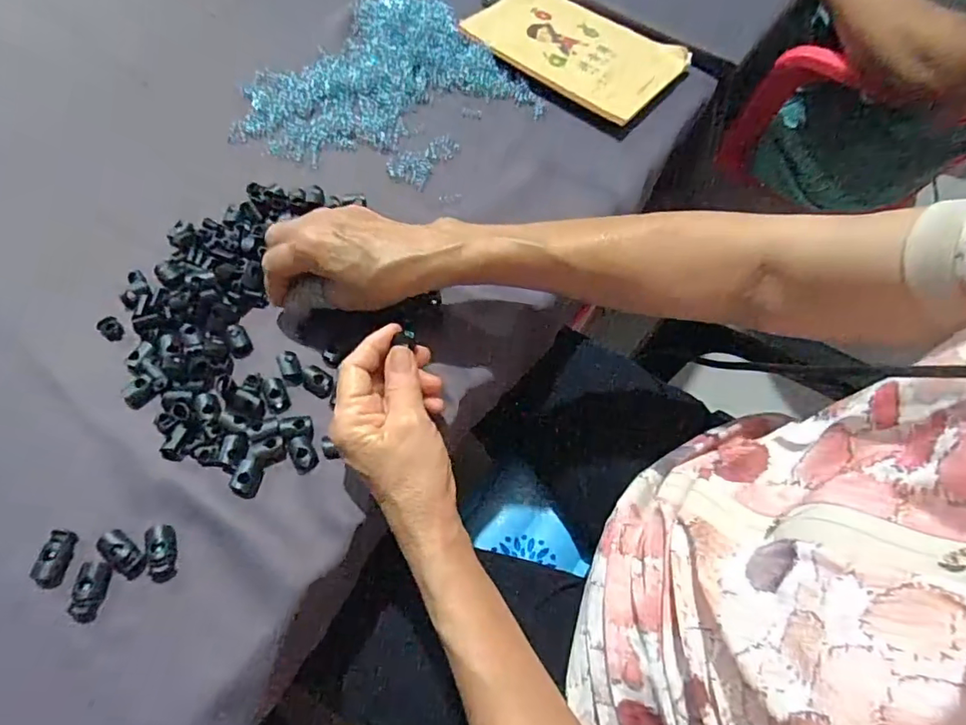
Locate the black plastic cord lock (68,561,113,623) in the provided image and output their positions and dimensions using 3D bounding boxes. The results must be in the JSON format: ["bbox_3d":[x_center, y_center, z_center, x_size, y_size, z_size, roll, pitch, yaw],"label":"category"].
[{"bbox_3d":[-0.221,0.128,0.303,0.014,0.009,0.030,3,61,-2],"label":"black plastic cord lock"}]

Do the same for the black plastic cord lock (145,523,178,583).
[{"bbox_3d":[-0.187,0.109,0.316,0.015,0.008,0.033,-15,64,-12],"label":"black plastic cord lock"}]

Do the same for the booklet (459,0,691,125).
[{"bbox_3d":[0.097,-0.331,0.566,0.205,0.016,0.140,34,64,14],"label":"booklet"}]

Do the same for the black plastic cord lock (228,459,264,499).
[{"bbox_3d":[-0.147,0.072,0.337,0.016,0.007,0.021,21,62,7],"label":"black plastic cord lock"}]

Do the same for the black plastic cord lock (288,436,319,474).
[{"bbox_3d":[-0.116,0.058,0.347,0.015,0.006,0.023,-24,66,-16],"label":"black plastic cord lock"}]

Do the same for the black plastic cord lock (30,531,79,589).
[{"bbox_3d":[-0.241,0.111,0.307,0.014,0.011,0.030,4,61,-2],"label":"black plastic cord lock"}]

